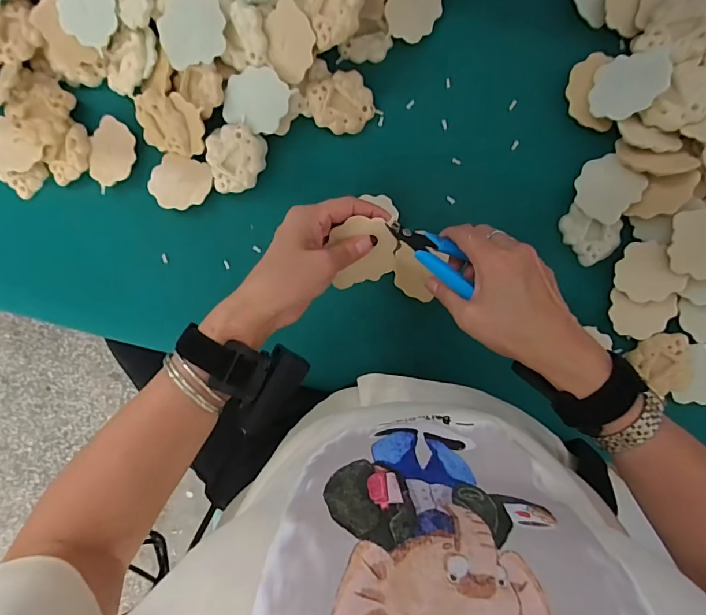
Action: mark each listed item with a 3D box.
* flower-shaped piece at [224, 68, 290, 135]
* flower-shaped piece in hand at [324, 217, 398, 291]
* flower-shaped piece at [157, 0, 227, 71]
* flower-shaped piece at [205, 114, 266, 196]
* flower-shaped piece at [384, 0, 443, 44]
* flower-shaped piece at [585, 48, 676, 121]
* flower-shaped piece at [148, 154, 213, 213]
[{"bbox_3d":[-0.094,-0.203,0.428,0.062,0.006,0.057,5,110,13],"label":"flower-shaped piece"},{"bbox_3d":[0.009,-0.041,0.359,0.051,0.007,0.061,4,123,7],"label":"flower-shaped piece in hand"},{"bbox_3d":[-0.147,-0.252,0.397,0.064,0.008,0.055,-17,117,16],"label":"flower-shaped piece"},{"bbox_3d":[-0.117,-0.150,0.442,0.059,0.015,0.061,-18,106,11],"label":"flower-shaped piece"},{"bbox_3d":[0.058,-0.287,0.416,0.058,0.004,0.058,-16,112,-15],"label":"flower-shaped piece"},{"bbox_3d":[0.250,-0.201,0.397,0.061,0.004,0.056,-2,87,38],"label":"flower-shaped piece"},{"bbox_3d":[-0.180,-0.129,0.455,0.063,0.004,0.054,17,97,3],"label":"flower-shaped piece"}]

